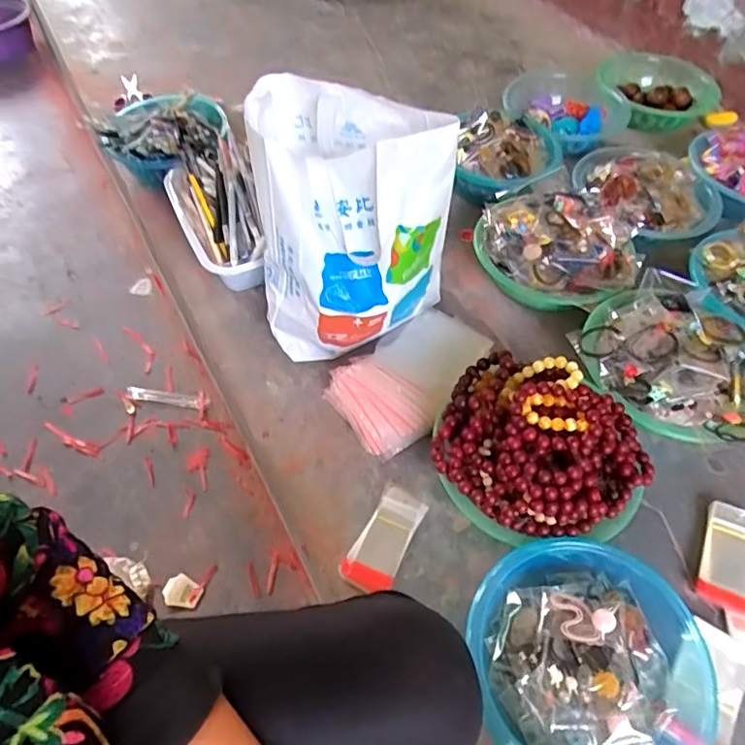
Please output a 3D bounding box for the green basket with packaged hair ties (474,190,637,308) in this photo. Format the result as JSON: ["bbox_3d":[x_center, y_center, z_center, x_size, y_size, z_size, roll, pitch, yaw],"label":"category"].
[{"bbox_3d":[0.272,-0.188,0.832,0.237,0.084,0.172,18,56,11],"label":"green basket with packaged hair ties"}]

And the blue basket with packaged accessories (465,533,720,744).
[{"bbox_3d":[0.225,0.278,0.546,0.242,0.061,0.224,-15,57,-12],"label":"blue basket with packaged accessories"}]

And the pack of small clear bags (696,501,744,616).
[{"bbox_3d":[0.407,0.207,0.628,0.056,0.018,0.115,22,57,13],"label":"pack of small clear bags"}]

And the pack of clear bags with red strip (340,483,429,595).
[{"bbox_3d":[0.016,0.195,0.655,0.059,0.012,0.122,27,58,16],"label":"pack of clear bags with red strip"}]

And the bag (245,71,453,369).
[{"bbox_3d":[-0.030,-0.172,0.722,0.234,0.316,0.189,6,55,2],"label":"bag"}]

